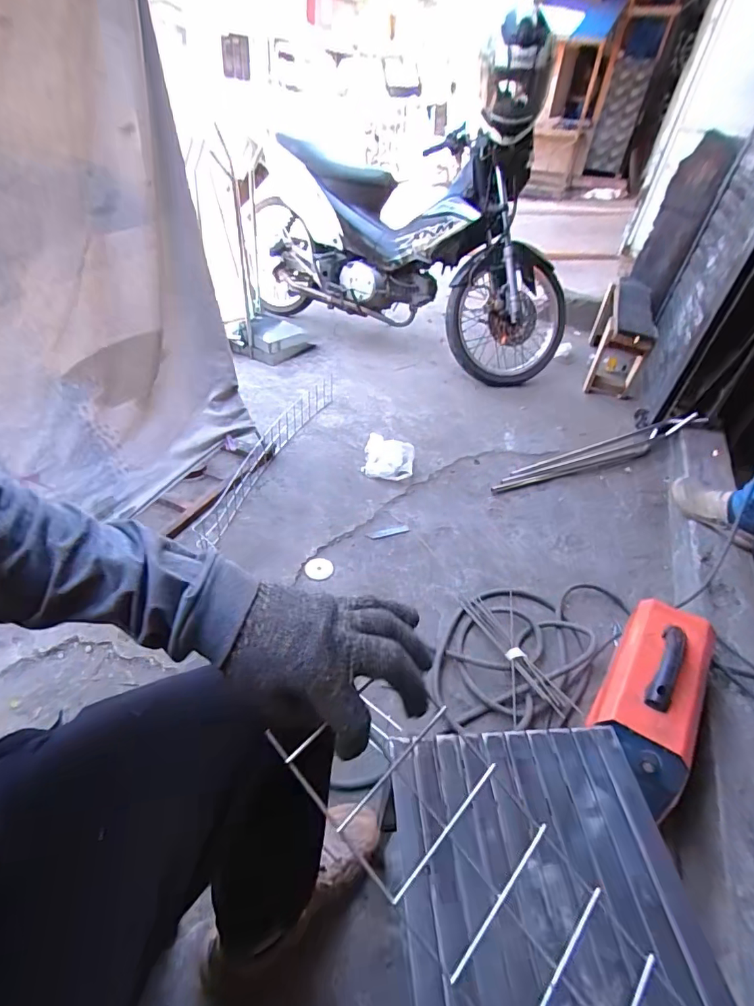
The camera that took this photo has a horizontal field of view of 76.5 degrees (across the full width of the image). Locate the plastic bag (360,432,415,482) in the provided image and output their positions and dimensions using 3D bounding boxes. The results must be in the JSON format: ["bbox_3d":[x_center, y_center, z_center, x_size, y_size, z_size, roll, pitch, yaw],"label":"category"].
[{"bbox_3d":[0.039,-0.158,1.578,0.163,0.051,0.217,6,39,2],"label":"plastic bag"}]

